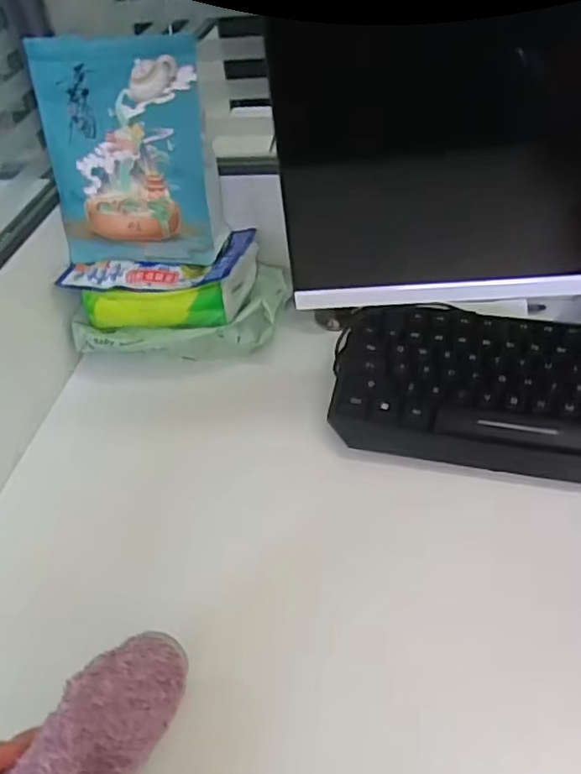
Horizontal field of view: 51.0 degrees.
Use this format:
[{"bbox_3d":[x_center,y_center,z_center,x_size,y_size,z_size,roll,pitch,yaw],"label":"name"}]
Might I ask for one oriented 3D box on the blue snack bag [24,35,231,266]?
[{"bbox_3d":[-0.136,-0.193,0.513,0.136,0.166,0.061,6,45,13],"label":"blue snack bag"}]

